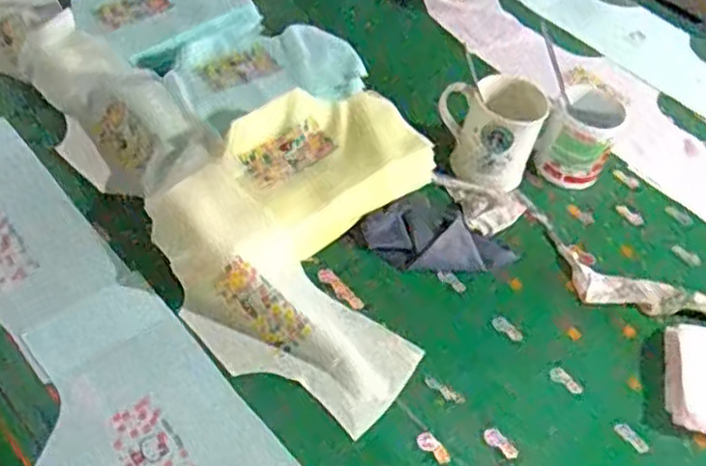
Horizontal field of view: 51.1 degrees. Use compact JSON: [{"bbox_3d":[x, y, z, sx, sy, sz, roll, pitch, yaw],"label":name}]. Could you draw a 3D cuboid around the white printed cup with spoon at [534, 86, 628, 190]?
[{"bbox_3d":[0.269,-0.110,0.889,0.079,0.099,0.083,3,50,-4],"label":"white printed cup with spoon"}]

